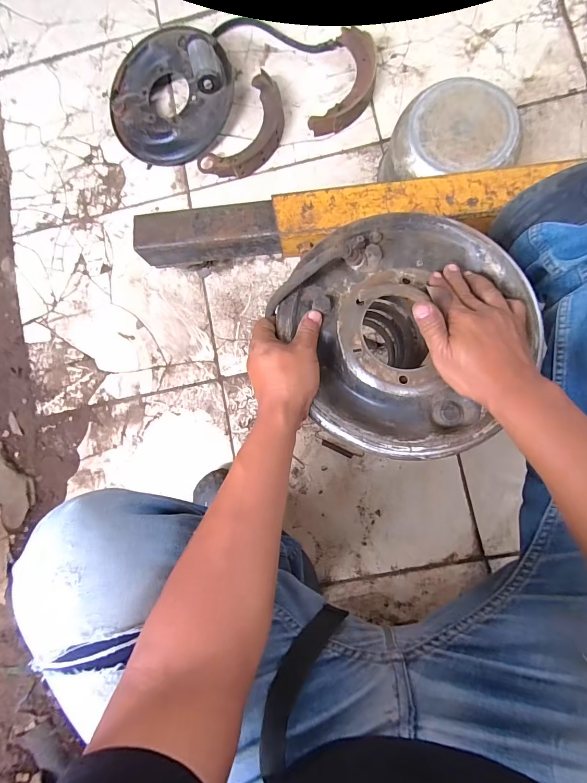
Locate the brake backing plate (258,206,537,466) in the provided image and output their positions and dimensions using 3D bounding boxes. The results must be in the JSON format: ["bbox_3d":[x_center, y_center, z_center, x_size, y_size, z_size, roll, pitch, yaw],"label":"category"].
[{"bbox_3d":[0.122,-0.069,0.379,0.249,0.053,0.259,0,86,6],"label":"brake backing plate"}]

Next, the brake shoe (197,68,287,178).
[{"bbox_3d":[-0.089,-0.530,0.749,0.122,0.037,0.225,37,91,7],"label":"brake shoe"}]

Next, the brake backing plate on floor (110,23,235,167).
[{"bbox_3d":[-0.257,-0.610,0.747,0.259,0.087,0.243,0,86,6],"label":"brake backing plate on floor"}]

